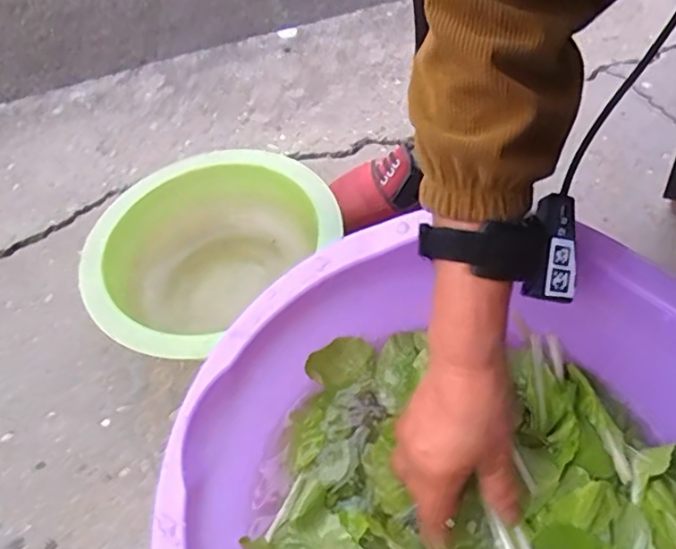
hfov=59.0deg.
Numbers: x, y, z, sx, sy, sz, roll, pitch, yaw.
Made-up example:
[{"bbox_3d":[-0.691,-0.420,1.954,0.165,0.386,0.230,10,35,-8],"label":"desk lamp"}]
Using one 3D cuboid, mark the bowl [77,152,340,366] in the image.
[{"bbox_3d":[-0.137,-0.016,0.670,0.245,0.106,0.275,35,63,29],"label":"bowl"}]

